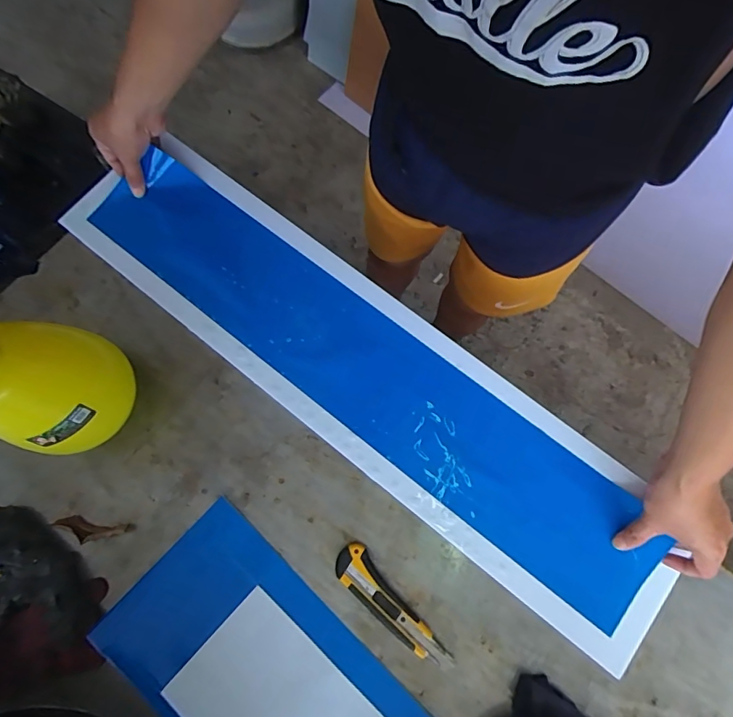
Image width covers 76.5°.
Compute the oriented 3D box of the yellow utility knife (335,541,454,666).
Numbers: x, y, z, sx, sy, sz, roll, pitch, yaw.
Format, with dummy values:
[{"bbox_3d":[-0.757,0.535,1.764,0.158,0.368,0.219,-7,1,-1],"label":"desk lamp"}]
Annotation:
[{"bbox_3d":[0.027,0.279,0.520,0.039,0.017,0.159,-41,79,-11],"label":"yellow utility knife"}]

